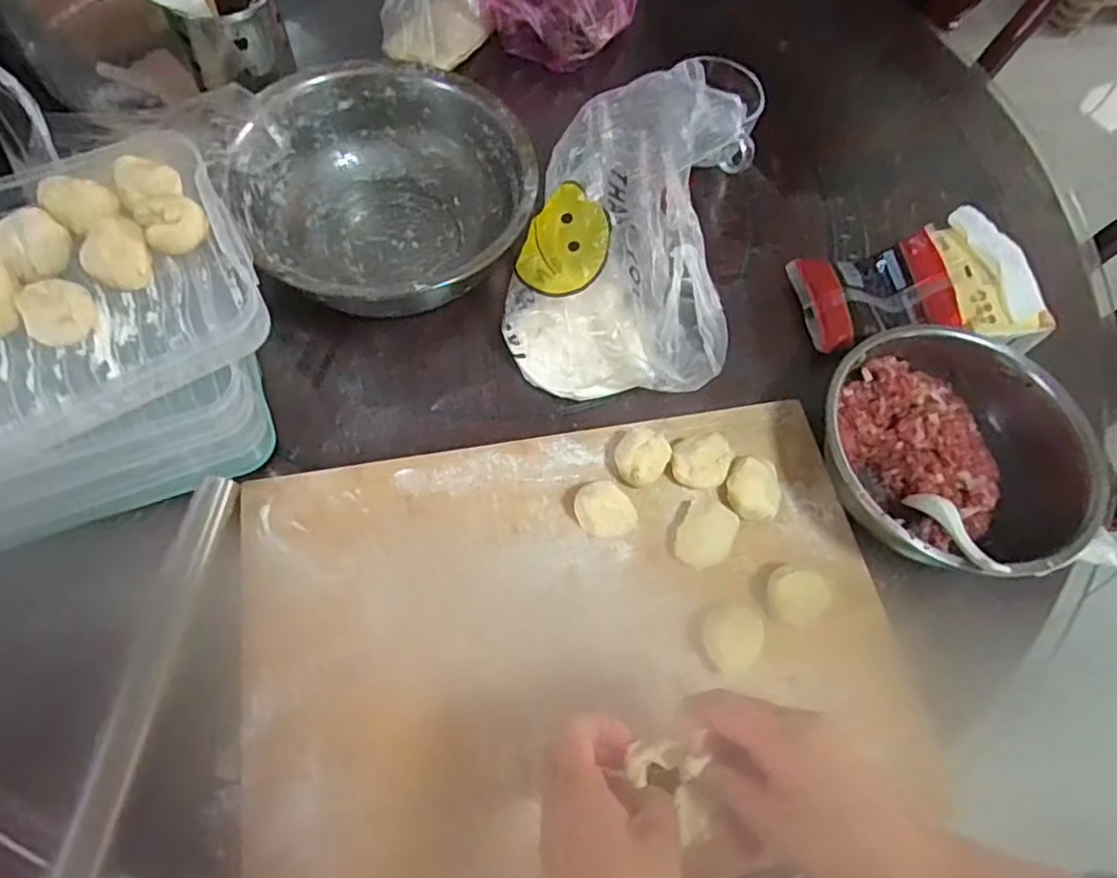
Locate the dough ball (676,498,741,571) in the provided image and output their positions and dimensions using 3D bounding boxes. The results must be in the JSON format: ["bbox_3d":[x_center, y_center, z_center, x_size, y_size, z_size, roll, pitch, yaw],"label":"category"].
[{"bbox_3d":[0.120,0.081,0.553,0.043,0.025,0.055,28,64,11],"label":"dough ball"}]

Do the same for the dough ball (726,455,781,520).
[{"bbox_3d":[0.165,0.044,0.569,0.044,0.031,0.048,2,62,-3],"label":"dough ball"}]

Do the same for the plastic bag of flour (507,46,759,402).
[{"bbox_3d":[0.067,-0.187,0.615,0.193,0.162,0.254,8,62,0],"label":"plastic bag of flour"}]

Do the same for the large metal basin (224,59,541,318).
[{"bbox_3d":[-0.164,-0.232,0.655,0.266,0.108,0.258,2,62,-3],"label":"large metal basin"}]

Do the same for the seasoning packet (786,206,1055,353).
[{"bbox_3d":[0.357,-0.151,0.665,0.209,0.084,0.131,-4,62,-6],"label":"seasoning packet"}]

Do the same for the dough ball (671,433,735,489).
[{"bbox_3d":[0.123,0.018,0.574,0.047,0.028,0.049,2,62,-3],"label":"dough ball"}]

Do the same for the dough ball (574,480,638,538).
[{"bbox_3d":[0.039,0.060,0.548,0.038,0.036,0.049,-34,69,-19],"label":"dough ball"}]

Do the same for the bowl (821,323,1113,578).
[{"bbox_3d":[0.331,0.014,0.576,0.215,0.078,0.216,2,62,-3],"label":"bowl"}]

